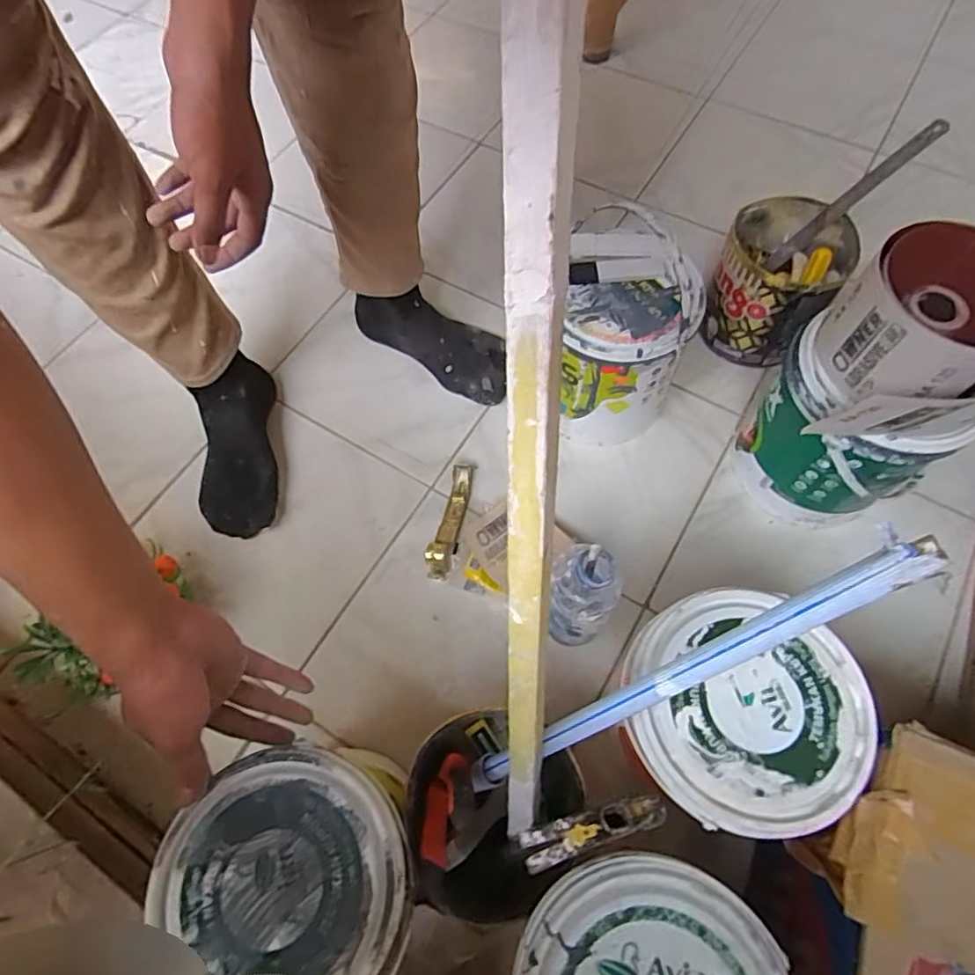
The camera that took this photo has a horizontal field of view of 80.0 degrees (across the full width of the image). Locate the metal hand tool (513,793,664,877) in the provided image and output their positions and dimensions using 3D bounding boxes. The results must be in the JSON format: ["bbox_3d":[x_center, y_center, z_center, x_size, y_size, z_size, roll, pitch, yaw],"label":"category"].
[{"bbox_3d":[0.078,0.238,0.405,0.111,0.025,0.024,-6,63,-19],"label":"metal hand tool"}]

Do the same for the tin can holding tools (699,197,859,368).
[{"bbox_3d":[0.379,-0.276,0.776,0.151,0.146,0.169,37,72,18],"label":"tin can holding tools"}]

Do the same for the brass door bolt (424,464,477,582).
[{"bbox_3d":[-0.046,0.038,0.721,0.030,0.035,0.155,10,66,7],"label":"brass door bolt"}]

